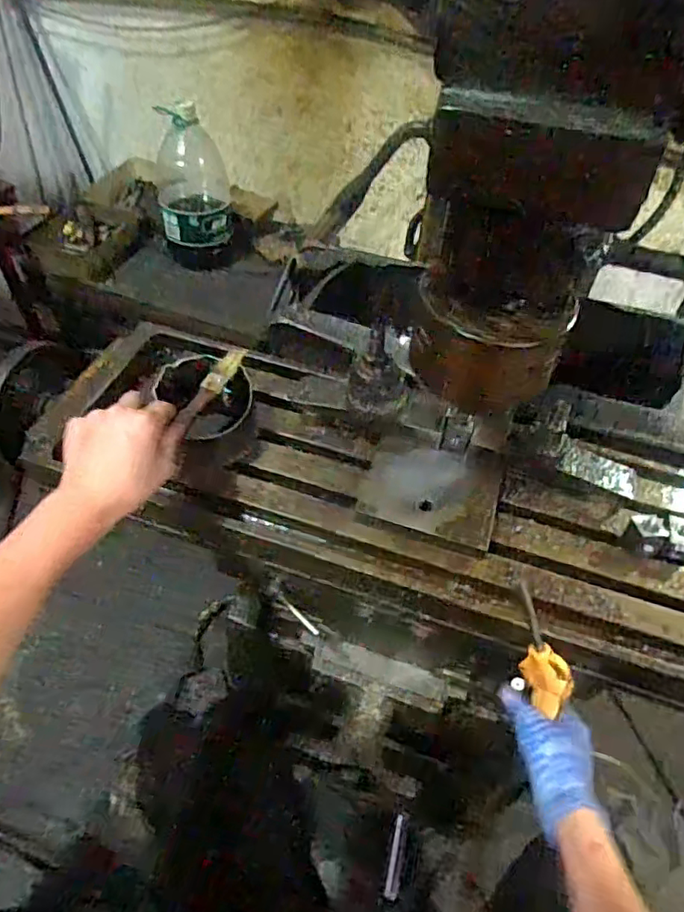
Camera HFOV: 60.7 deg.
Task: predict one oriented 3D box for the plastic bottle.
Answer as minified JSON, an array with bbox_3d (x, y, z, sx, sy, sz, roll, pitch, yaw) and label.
[{"bbox_3d":[-0.369,-0.673,1.438,0.167,0.336,0.141,-5,52,-8],"label":"plastic bottle"}]

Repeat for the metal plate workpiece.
[{"bbox_3d":[0.088,0.029,0.572,0.127,0.012,0.098,15,60,10],"label":"metal plate workpiece"}]

